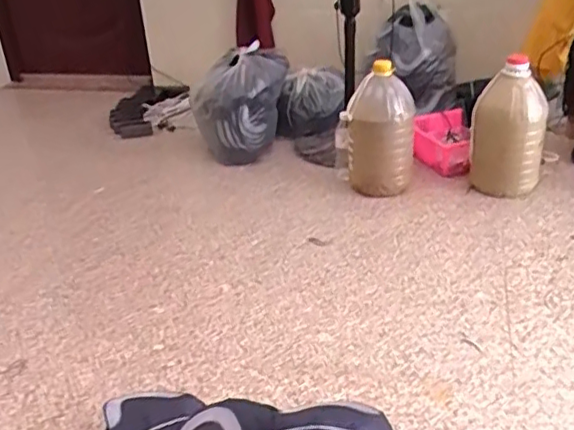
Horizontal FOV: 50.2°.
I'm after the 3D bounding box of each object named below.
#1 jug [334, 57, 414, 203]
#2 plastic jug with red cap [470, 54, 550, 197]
[{"bbox_3d":[0.250,-0.228,1.764,0.223,0.354,0.188,2,31,9],"label":"jug"},{"bbox_3d":[0.639,-0.246,1.759,0.195,0.367,0.163,11,33,22],"label":"plastic jug with red cap"}]

